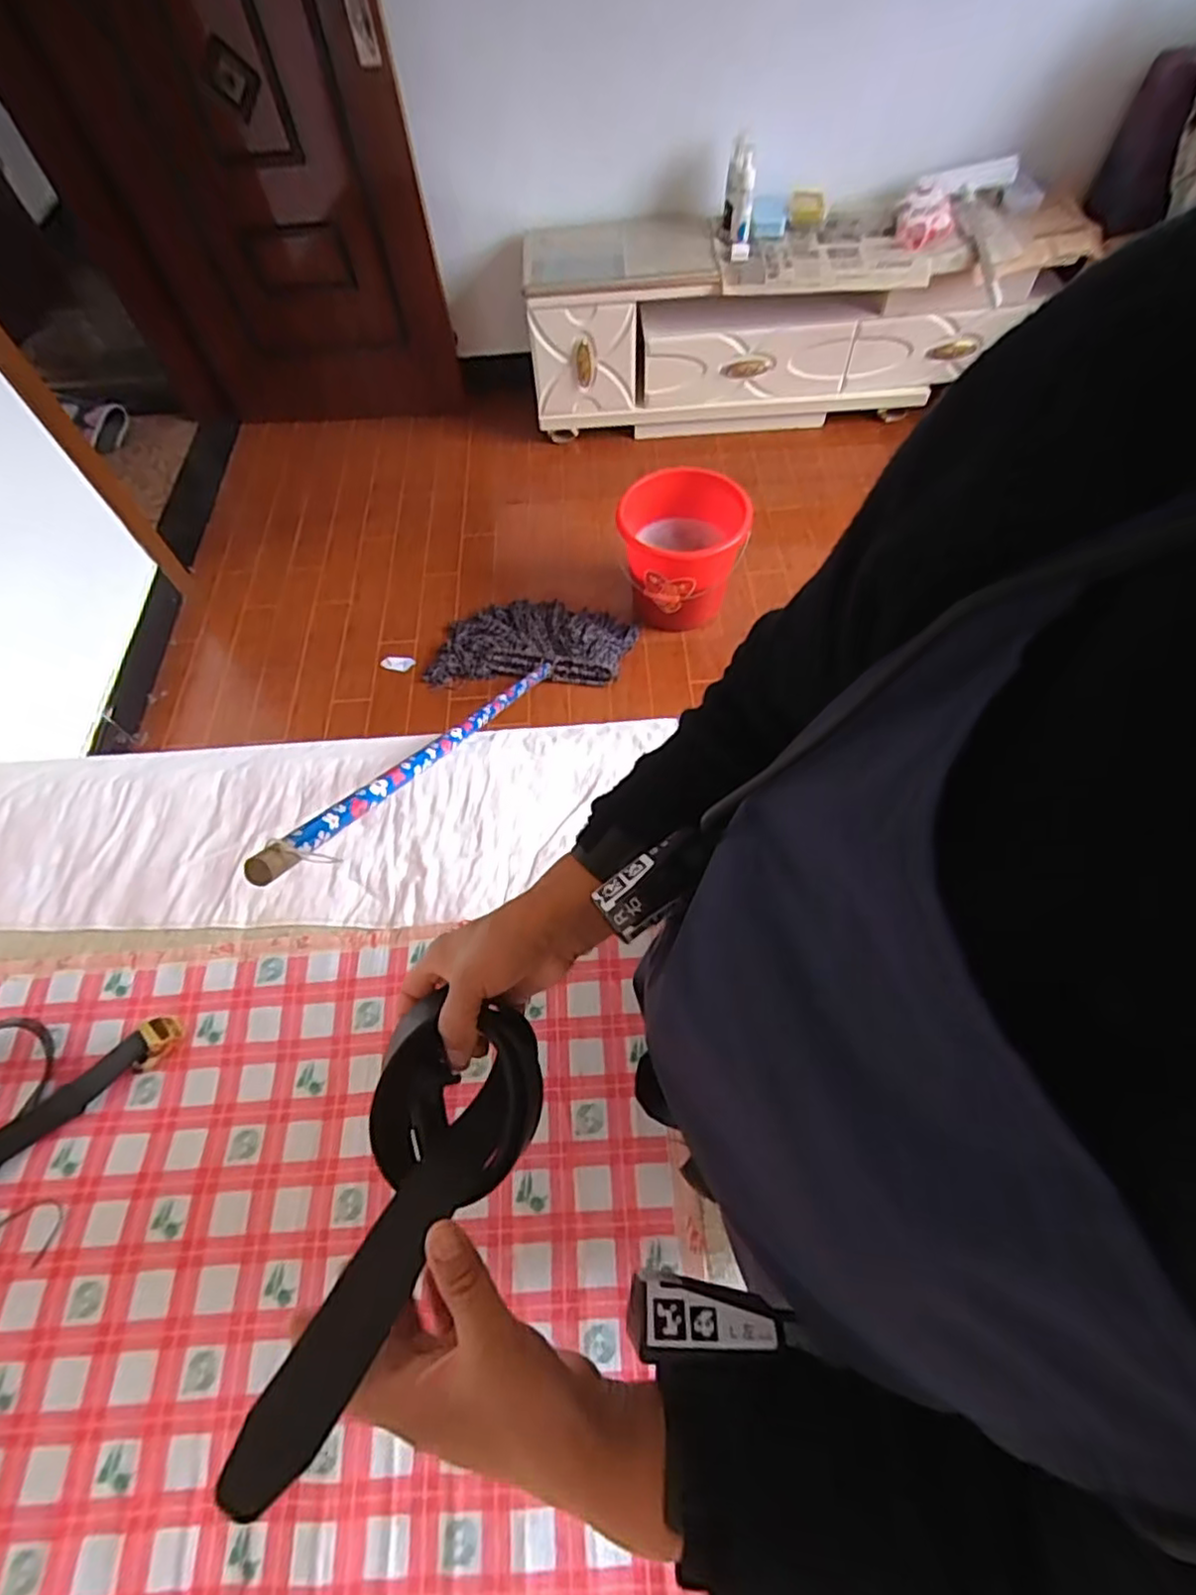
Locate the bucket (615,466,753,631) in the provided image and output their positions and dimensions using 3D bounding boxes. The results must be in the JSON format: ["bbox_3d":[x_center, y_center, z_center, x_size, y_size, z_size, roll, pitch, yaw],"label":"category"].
[{"bbox_3d":[0.204,-0.598,1.628,0.292,0.317,0.292,-1,61,2],"label":"bucket"}]

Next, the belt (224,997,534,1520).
[{"bbox_3d":[-0.098,0.206,0.336,0.086,0.058,0.217,14,36,9],"label":"belt"}]

